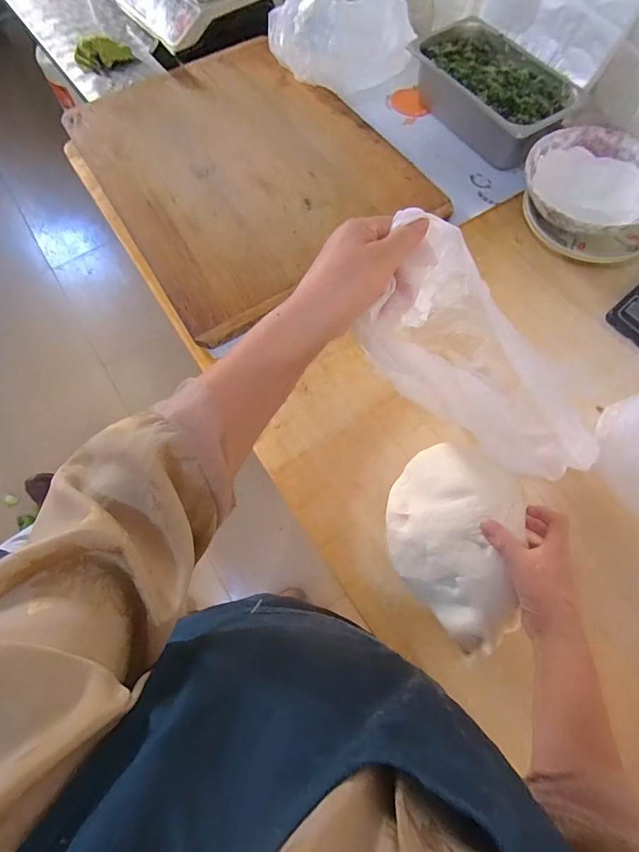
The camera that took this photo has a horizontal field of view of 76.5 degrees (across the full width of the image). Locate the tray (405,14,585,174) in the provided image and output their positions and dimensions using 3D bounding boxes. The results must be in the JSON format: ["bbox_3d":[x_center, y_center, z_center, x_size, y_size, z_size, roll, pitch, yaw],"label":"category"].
[{"bbox_3d":[0.319,-0.602,0.749,0.168,0.093,0.317,-29,71,-9],"label":"tray"}]

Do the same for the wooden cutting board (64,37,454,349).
[{"bbox_3d":[-0.149,-0.490,0.749,0.481,0.040,0.636,-32,71,-10],"label":"wooden cutting board"}]

